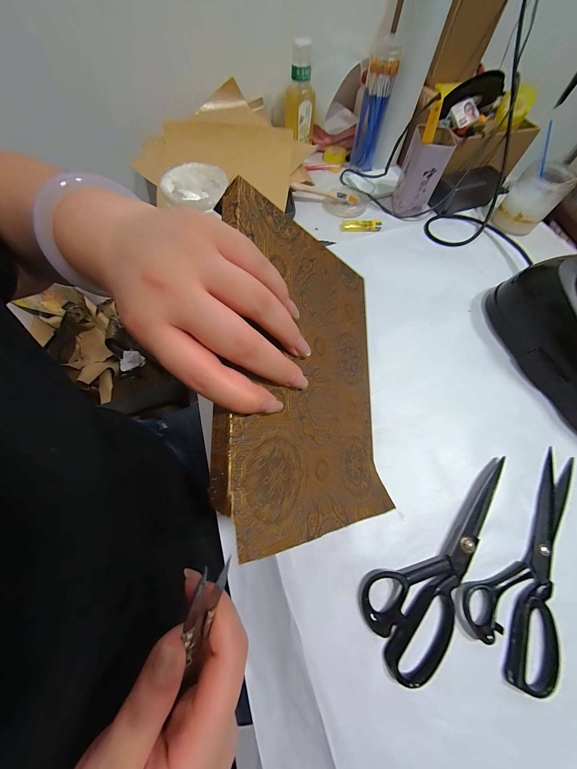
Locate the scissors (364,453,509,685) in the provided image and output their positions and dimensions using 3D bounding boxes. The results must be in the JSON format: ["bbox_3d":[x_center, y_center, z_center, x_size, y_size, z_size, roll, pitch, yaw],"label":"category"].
[{"bbox_3d":[0.179,0.181,0.261,0.239,0.013,0.080,-35,70,-14],"label":"scissors"}]

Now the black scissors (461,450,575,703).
[{"bbox_3d":[0.272,0.180,0.266,0.080,0.015,0.234,40,72,17],"label":"black scissors"}]

